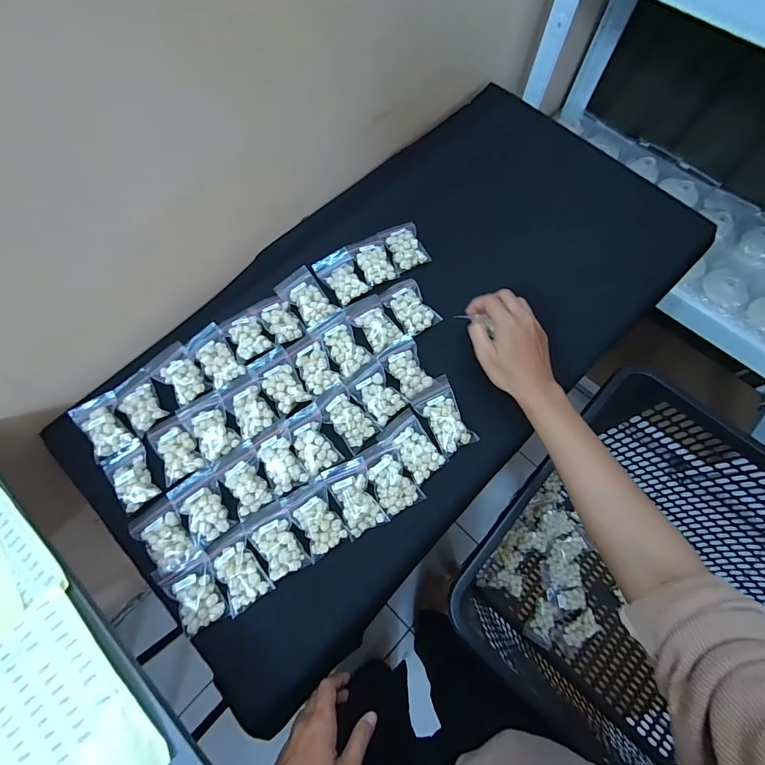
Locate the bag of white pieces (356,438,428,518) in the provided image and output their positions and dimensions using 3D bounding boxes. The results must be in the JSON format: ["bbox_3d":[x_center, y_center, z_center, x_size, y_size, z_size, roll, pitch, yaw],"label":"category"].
[{"bbox_3d":[0.009,0.098,0.409,0.043,0.012,0.071,-25,73,-8],"label":"bag of white pieces"}]

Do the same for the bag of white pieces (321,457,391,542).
[{"bbox_3d":[-0.028,0.118,0.407,0.044,0.018,0.074,-26,74,-8],"label":"bag of white pieces"}]

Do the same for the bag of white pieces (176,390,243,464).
[{"bbox_3d":[-0.189,0.047,0.431,0.045,0.013,0.072,-33,75,-10],"label":"bag of white pieces"}]

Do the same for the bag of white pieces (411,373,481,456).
[{"bbox_3d":[0.069,0.036,0.429,0.046,0.012,0.079,-27,74,-8],"label":"bag of white pieces"}]

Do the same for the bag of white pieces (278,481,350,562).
[{"bbox_3d":[-0.068,0.140,0.398,0.045,0.017,0.070,-29,74,-9],"label":"bag of white pieces"}]

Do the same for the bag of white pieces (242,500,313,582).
[{"bbox_3d":[-0.107,0.159,0.392,0.045,0.015,0.069,-29,74,-9],"label":"bag of white pieces"}]

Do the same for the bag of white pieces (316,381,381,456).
[{"bbox_3d":[-0.040,0.038,0.432,0.042,0.015,0.072,-37,75,-11],"label":"bag of white pieces"}]

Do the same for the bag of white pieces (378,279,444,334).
[{"bbox_3d":[0.033,-0.094,0.476,0.048,0.013,0.071,-29,74,-9],"label":"bag of white pieces"}]

